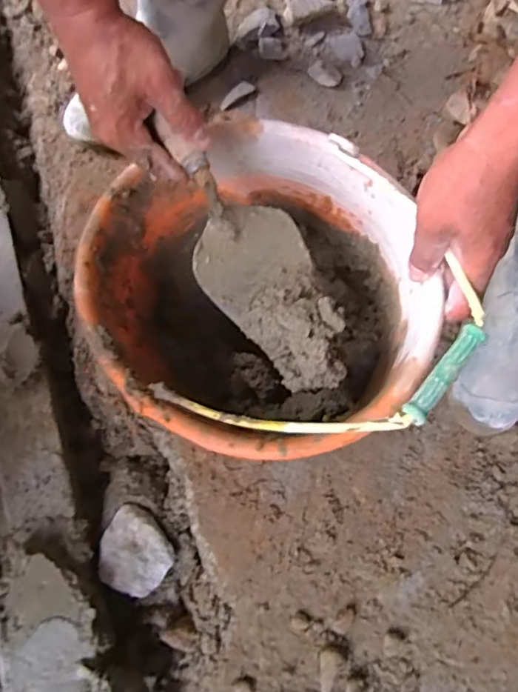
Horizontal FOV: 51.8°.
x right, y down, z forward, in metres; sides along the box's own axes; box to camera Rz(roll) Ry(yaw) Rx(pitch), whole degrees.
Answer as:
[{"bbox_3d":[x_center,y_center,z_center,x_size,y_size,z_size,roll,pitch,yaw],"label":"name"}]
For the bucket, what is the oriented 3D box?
[{"bbox_3d":[-0.004,-0.036,0.479,0.264,0.210,0.297,-25,74,-8],"label":"bucket"}]

